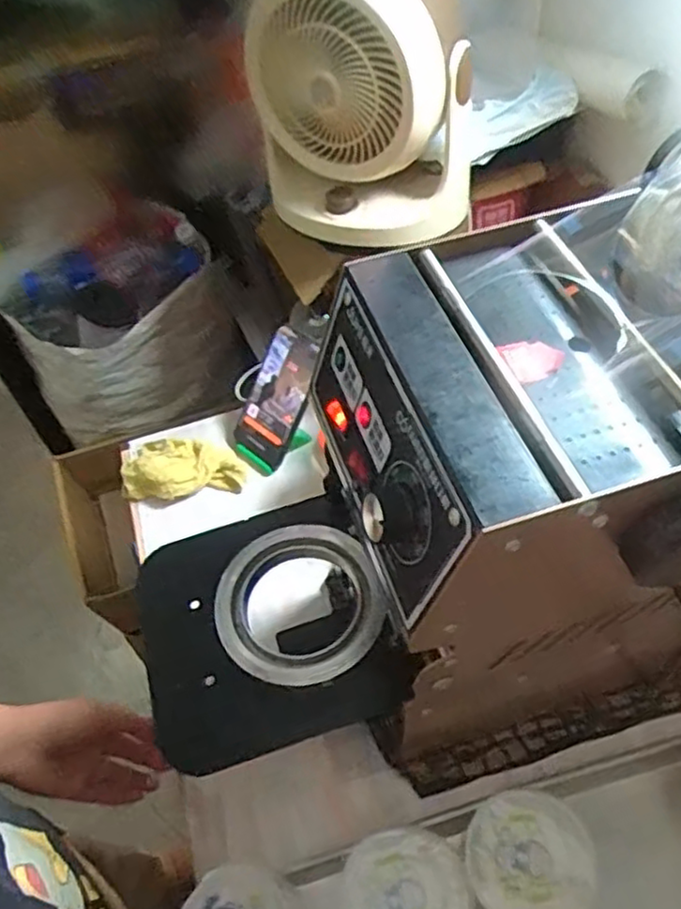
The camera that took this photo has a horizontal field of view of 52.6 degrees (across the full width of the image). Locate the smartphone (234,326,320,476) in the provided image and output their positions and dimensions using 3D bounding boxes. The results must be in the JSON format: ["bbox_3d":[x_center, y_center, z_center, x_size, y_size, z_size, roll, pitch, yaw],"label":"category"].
[{"bbox_3d":[-0.078,-0.063,0.824,0.069,0.167,0.013,29,24,13],"label":"smartphone"}]

